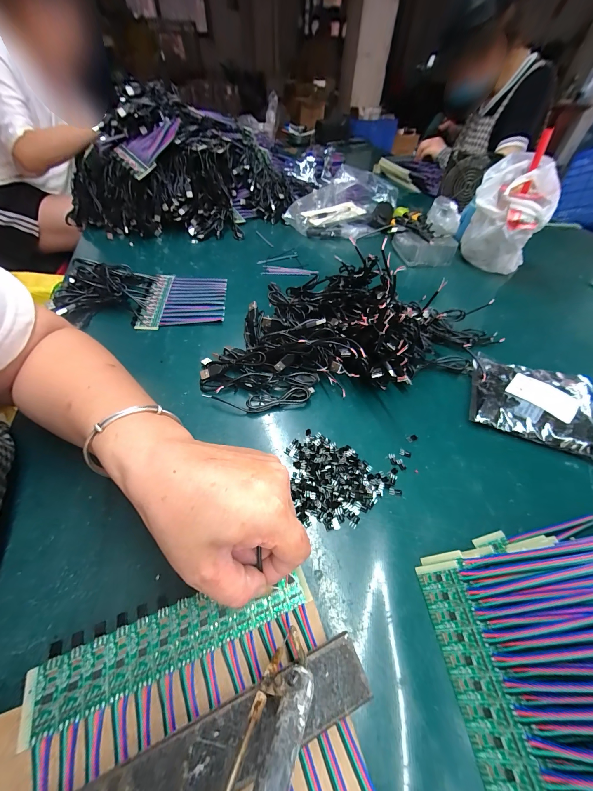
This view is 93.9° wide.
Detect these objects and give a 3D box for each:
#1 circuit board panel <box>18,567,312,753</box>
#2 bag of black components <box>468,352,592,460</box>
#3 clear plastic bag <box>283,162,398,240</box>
[{"bbox_3d":[-0.072,0.150,0.173,0.162,0.004,0.035,-12,53,-14],"label":"circuit board panel"},{"bbox_3d":[0.299,-0.001,0.348,0.134,0.021,0.134,21,53,15],"label":"bag of black components"},{"bbox_3d":[0.136,-0.524,0.753,0.245,0.092,0.317,16,51,12],"label":"clear plastic bag"}]

